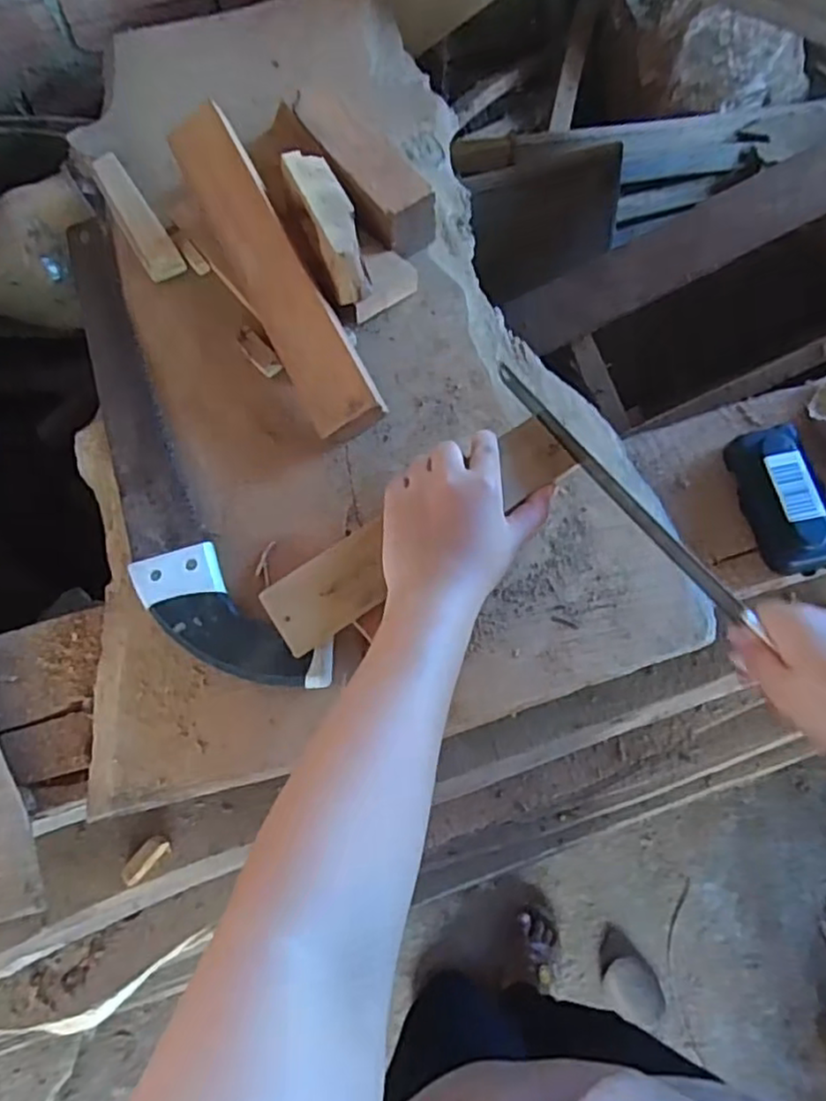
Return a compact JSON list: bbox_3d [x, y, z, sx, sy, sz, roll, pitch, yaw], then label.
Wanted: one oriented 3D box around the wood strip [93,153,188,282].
[{"bbox_3d":[-0.254,-0.306,0.619,0.032,0.018,0.155,-31,69,-9],"label":"wood strip"}]

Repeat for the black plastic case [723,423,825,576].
[{"bbox_3d":[0.263,-0.037,0.478,0.049,0.026,0.105,-14,67,-2],"label":"black plastic case"}]

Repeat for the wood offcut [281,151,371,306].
[{"bbox_3d":[-0.067,-0.263,0.537,0.038,0.042,0.138,-21,68,-5],"label":"wood offcut"}]

